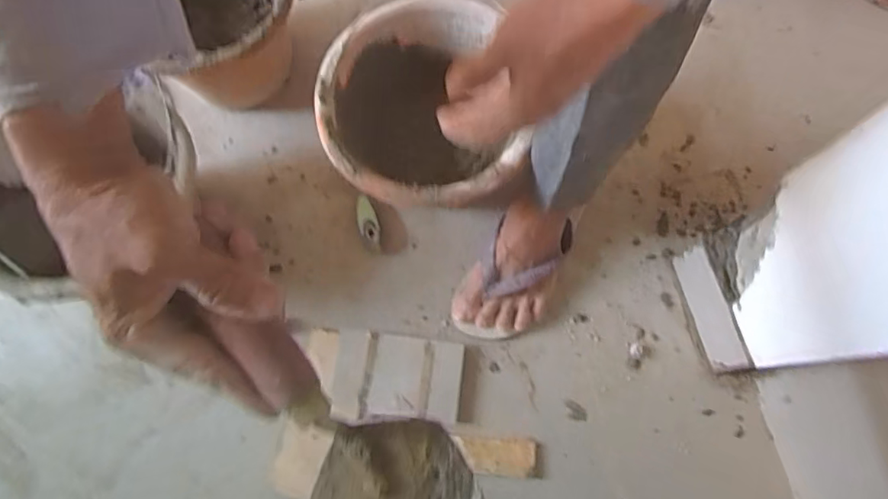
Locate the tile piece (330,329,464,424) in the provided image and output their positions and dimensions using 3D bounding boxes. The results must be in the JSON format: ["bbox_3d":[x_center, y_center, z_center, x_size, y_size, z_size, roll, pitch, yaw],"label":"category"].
[{"bbox_3d":[-0.056,0.156,0.679,0.153,0.004,0.103,5,69,-6],"label":"tile piece"}]

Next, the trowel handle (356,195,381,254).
[{"bbox_3d":[-0.101,-0.032,0.737,0.028,0.028,0.076,-14,75,-3],"label":"trowel handle"}]

